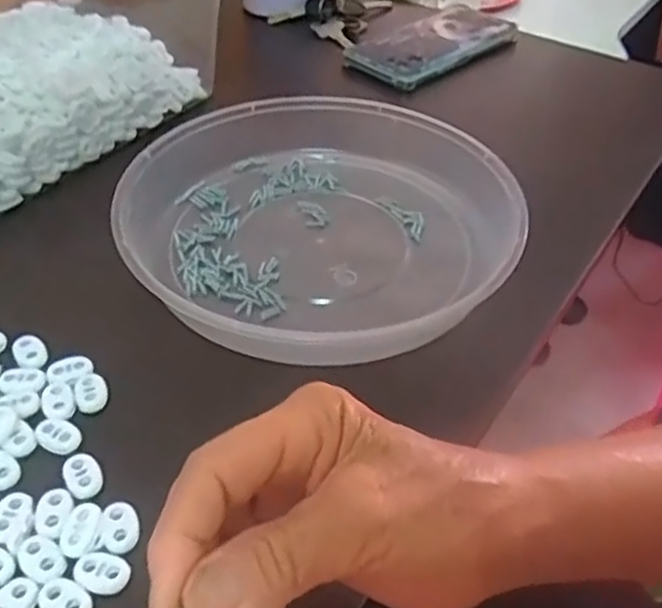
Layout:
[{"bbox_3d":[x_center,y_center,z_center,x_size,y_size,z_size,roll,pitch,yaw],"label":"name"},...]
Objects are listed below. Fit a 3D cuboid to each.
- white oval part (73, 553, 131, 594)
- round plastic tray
[{"bbox_3d":[-0.091,0.107,0.292,0.022,0.004,0.015,8,43,7],"label":"white oval part"},{"bbox_3d":[-0.005,-0.051,0.441,0.230,0.040,0.226,1,42,-1],"label":"round plastic tray"}]

